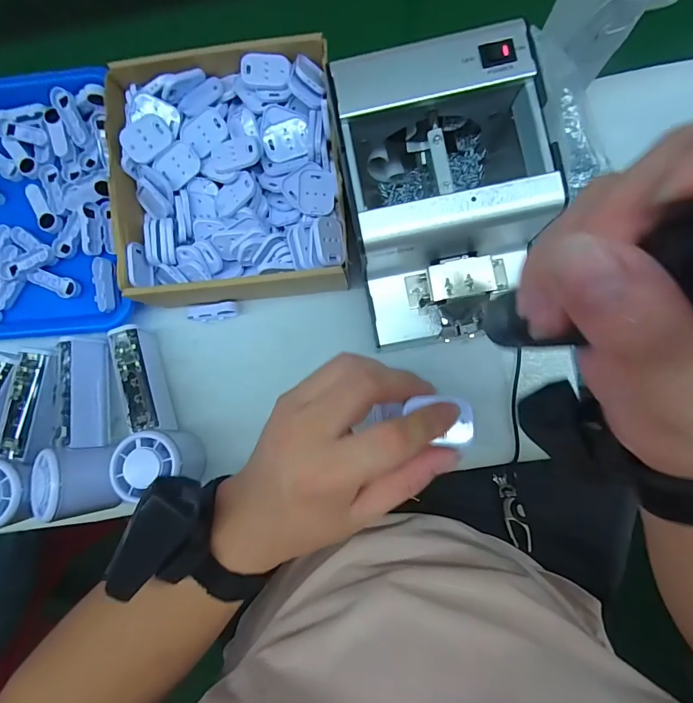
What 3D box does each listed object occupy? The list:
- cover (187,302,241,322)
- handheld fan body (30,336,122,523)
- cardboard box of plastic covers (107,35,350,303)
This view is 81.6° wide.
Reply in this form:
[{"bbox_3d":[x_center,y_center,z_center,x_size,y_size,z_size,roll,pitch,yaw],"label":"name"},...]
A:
[{"bbox_3d":[-0.124,-0.037,0.377,0.045,0.019,0.013,-7,87,3],"label":"cover"},{"bbox_3d":[-0.235,0.061,0.341,0.060,0.050,0.149,-7,73,3],"label":"handheld fan body"},{"bbox_3d":[-0.098,-0.147,0.351,0.185,0.063,0.202,-6,87,3],"label":"cardboard box of plastic covers"}]

